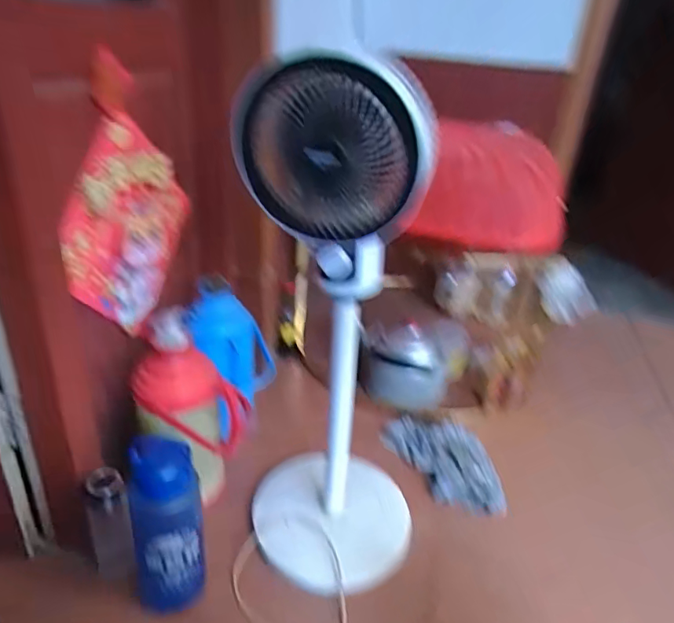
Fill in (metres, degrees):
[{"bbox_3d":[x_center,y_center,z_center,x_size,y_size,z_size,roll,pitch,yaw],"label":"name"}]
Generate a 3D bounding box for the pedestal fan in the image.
[{"bbox_3d":[0.007,0.057,0.840,0.274,0.812,0.253,6,27,5],"label":"pedestal fan"}]

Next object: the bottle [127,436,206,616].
[{"bbox_3d":[-0.267,0.341,0.833,0.102,0.324,0.089,-8,29,-22],"label":"bottle"}]

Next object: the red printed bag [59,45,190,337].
[{"bbox_3d":[-0.384,-0.187,0.977,0.082,0.456,0.327,7,27,6],"label":"red printed bag"}]

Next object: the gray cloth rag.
[{"bbox_3d":[0.261,0.335,1.222,0.196,0.064,0.311,-13,31,-30],"label":"gray cloth rag"}]

